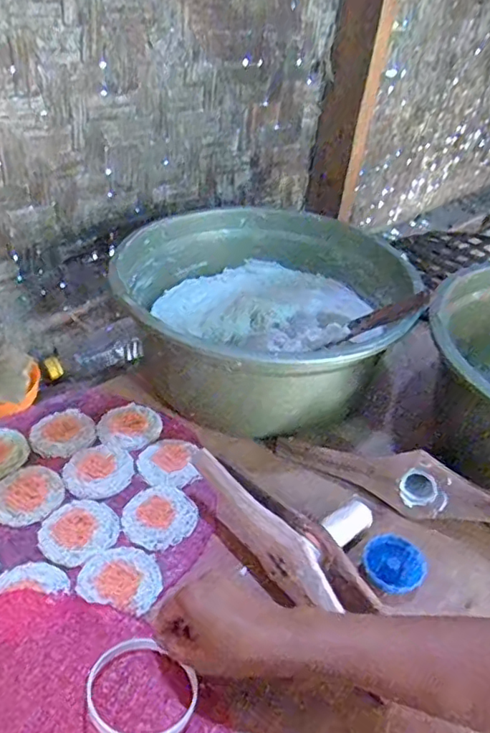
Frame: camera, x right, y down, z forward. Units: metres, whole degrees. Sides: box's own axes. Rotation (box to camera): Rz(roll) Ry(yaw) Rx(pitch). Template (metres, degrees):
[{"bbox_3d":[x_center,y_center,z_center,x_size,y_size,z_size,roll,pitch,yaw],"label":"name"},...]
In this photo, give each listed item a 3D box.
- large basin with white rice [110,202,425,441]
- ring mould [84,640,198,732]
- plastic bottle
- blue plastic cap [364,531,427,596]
[{"bbox_3d":[0.022,-0.073,0.815,0.384,0.170,0.396,4,36,-3],"label":"large basin with white rice"},{"bbox_3d":[-0.088,0.270,0.456,0.087,0.013,0.085,16,23,-7],"label":"ring mould"},{"bbox_3d":[-0.259,-0.026,0.944,0.166,0.066,0.055,-15,40,-24],"label":"plastic bottle"},{"bbox_3d":[0.156,0.205,0.578,0.064,0.023,0.057,15,37,12],"label":"blue plastic cap"}]

